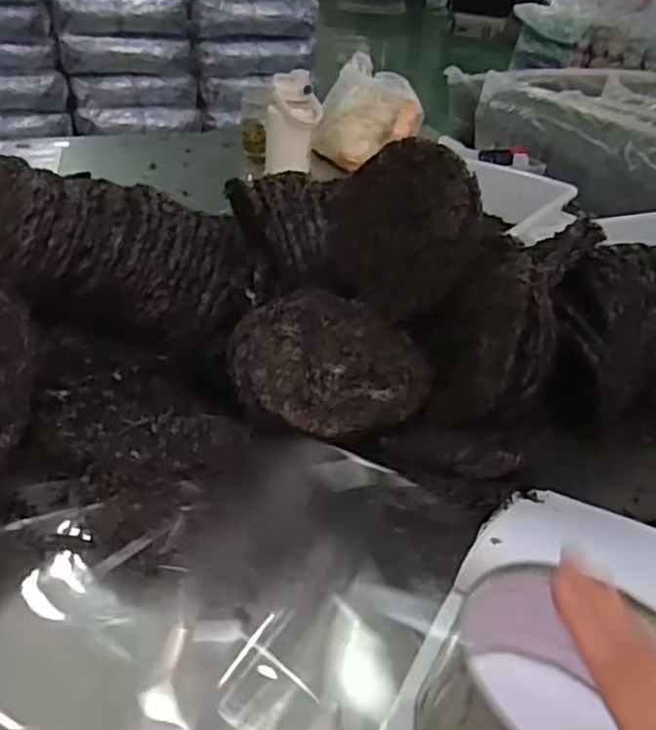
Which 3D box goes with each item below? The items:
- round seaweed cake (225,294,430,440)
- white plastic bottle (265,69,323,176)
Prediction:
[{"bbox_3d":[0.007,0.000,0.768,0.198,0.033,0.184,9,49,-11],"label":"round seaweed cake"},{"bbox_3d":[-0.076,-0.525,1.532,0.121,0.202,0.123,3,34,-3],"label":"white plastic bottle"}]

